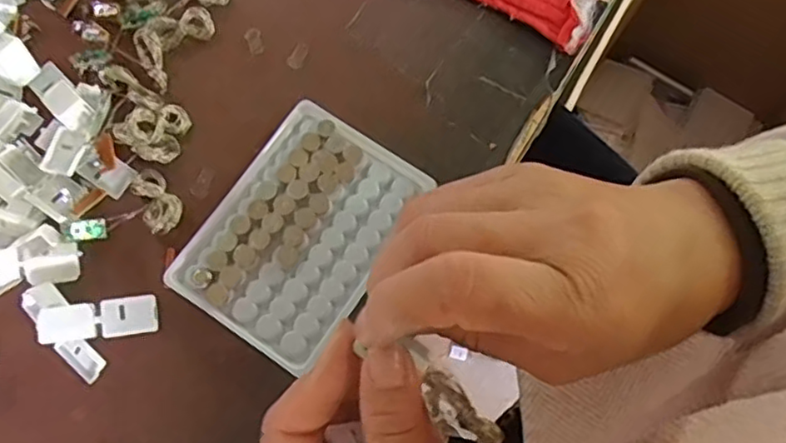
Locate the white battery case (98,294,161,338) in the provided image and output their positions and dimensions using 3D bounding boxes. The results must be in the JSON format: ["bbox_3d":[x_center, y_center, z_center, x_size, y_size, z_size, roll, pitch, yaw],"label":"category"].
[{"bbox_3d":[-0.137,0.049,0.330,0.026,0.009,0.021,-9,74,-3],"label":"white battery case"}]

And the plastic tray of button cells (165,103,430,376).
[{"bbox_3d":[-0.051,0.004,0.348,0.092,0.010,0.128,32,76,9],"label":"plastic tray of button cells"}]

